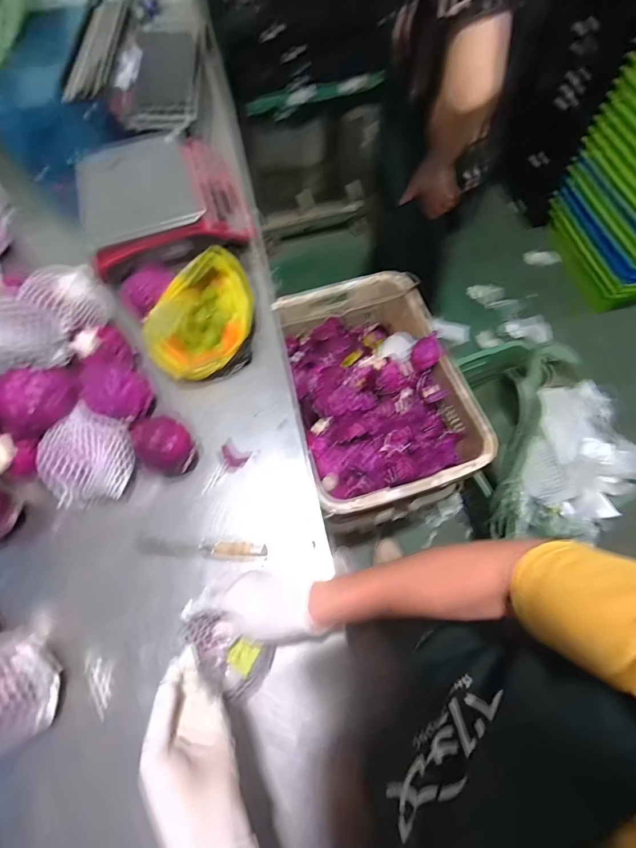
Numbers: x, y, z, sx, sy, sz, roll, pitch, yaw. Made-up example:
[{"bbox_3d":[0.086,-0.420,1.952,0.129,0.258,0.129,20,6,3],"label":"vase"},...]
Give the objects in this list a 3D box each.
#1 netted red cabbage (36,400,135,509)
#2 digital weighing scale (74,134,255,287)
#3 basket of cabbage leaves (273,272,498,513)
[{"bbox_3d":[-0.350,0.051,0.596,0.110,0.119,0.128,-8,65,-2],"label":"netted red cabbage"},{"bbox_3d":[-0.328,-0.467,0.824,0.327,0.117,0.297,-23,67,-9],"label":"digital weighing scale"},{"bbox_3d":[0.145,-0.107,1.017,0.410,0.180,0.632,-15,66,-5],"label":"basket of cabbage leaves"}]

